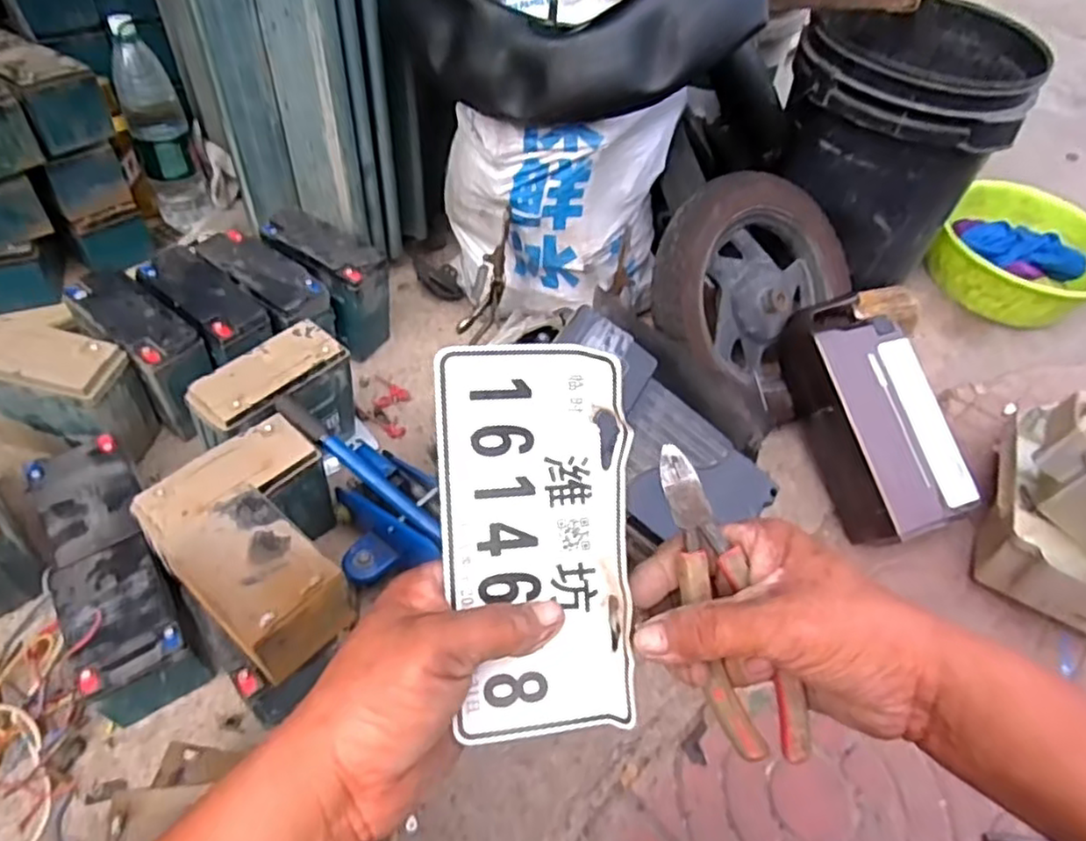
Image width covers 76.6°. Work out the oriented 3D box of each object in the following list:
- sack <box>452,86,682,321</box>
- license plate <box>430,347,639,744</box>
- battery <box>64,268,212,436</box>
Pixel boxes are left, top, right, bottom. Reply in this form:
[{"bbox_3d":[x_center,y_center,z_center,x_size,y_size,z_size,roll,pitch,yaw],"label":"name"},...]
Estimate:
[{"bbox_3d":[0.018,-0.318,1.029,0.340,0.303,0.184,3,46,1],"label":"sack"},{"bbox_3d":[-0.004,0.056,0.326,0.086,0.016,0.179,-4,89,-8],"label":"license plate"},{"bbox_3d":[-0.505,-0.083,0.887,0.187,0.162,0.081,30,52,24],"label":"battery"}]

